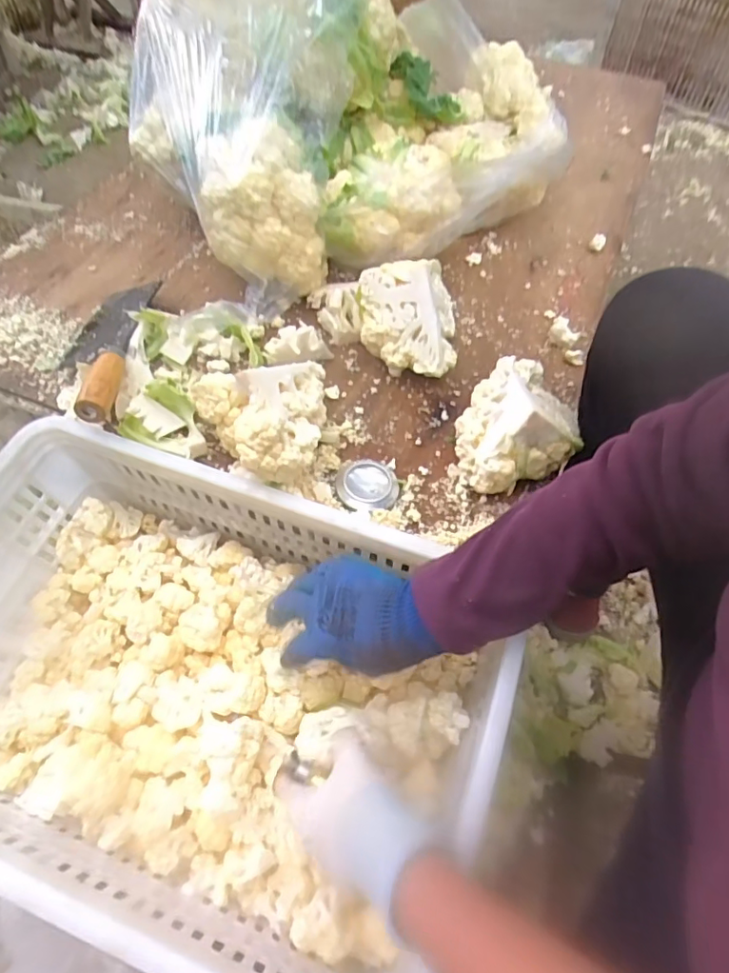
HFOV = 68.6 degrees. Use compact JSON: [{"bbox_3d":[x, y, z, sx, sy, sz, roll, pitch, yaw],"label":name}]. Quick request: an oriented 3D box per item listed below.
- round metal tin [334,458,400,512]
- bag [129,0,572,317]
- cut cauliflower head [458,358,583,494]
[{"bbox_3d":[0.003,-0.003,0.544,0.062,0.016,0.061,0,58,-1],"label":"round metal tin"},{"bbox_3d":[0.008,-0.524,0.660,0.536,0.312,0.381,-27,63,-16],"label":"bag"},{"bbox_3d":[0.156,-0.056,0.546,0.121,0.087,0.137,19,60,11],"label":"cut cauliflower head"}]

